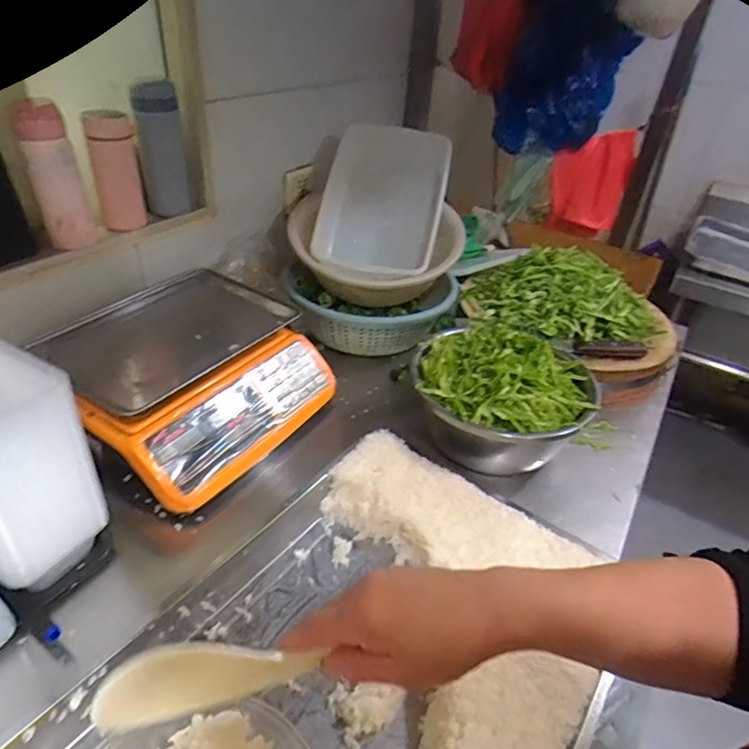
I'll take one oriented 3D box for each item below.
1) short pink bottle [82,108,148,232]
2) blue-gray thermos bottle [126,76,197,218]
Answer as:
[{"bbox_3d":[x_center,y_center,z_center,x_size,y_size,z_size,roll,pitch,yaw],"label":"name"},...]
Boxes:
[{"bbox_3d":[-0.385,-0.306,0.798,0.058,0.159,0.060,-7,38,-14],"label":"short pink bottle"},{"bbox_3d":[-0.335,-0.359,0.848,0.076,0.187,0.064,-7,38,-14],"label":"blue-gray thermos bottle"}]

